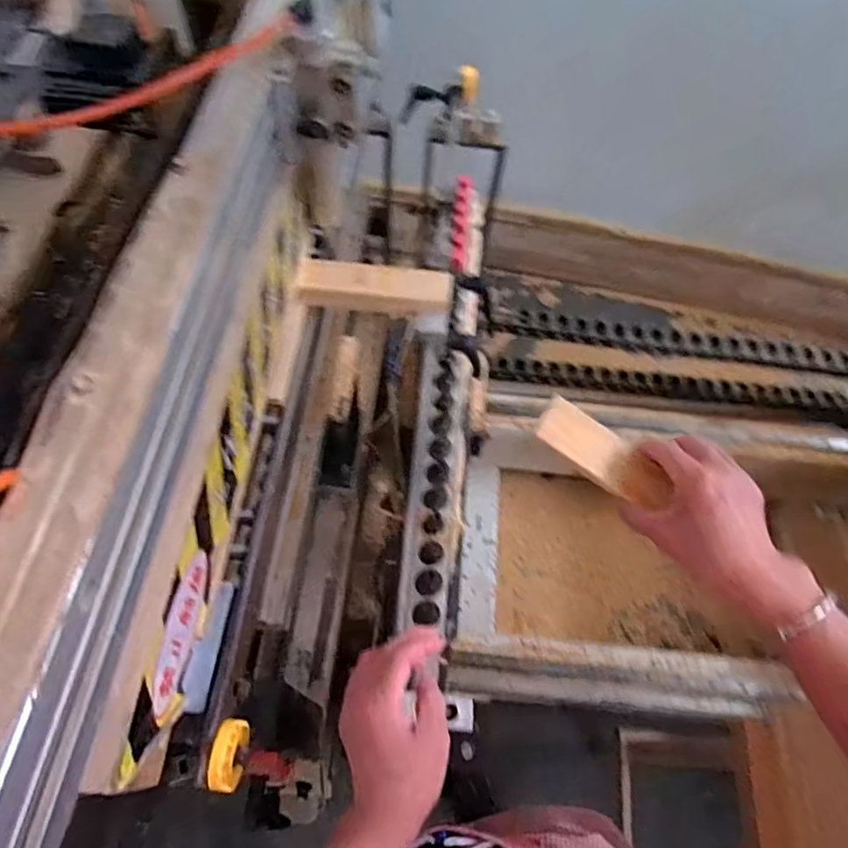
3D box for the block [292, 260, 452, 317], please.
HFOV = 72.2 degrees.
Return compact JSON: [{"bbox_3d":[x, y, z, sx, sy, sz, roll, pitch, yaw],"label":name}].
[{"bbox_3d":[-0.052,-0.145,0.625,0.162,0.035,0.041,7,61,0],"label":"block"}]

